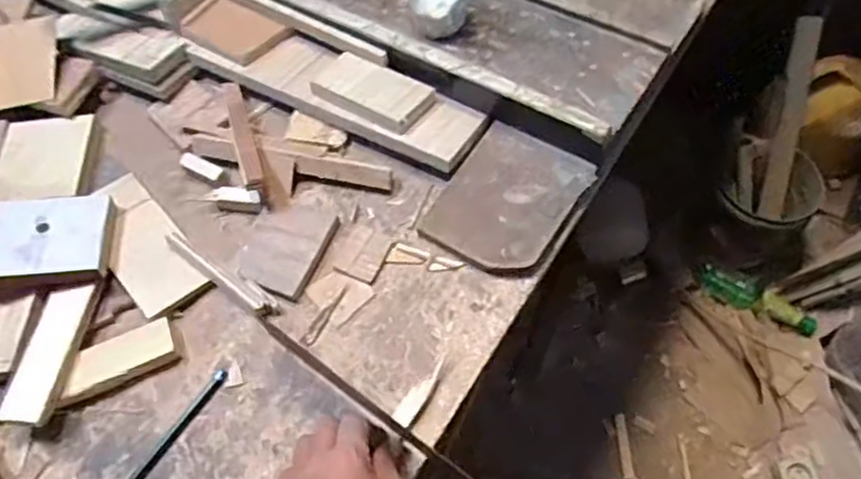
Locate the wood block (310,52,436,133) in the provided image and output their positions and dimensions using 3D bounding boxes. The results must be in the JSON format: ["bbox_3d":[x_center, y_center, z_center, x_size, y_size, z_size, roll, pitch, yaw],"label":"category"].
[{"bbox_3d":[-0.057,-0.145,0.624,0.115,0.009,0.065,28,57,19],"label":"wood block"}]

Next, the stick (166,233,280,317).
[{"bbox_3d":[-0.182,0.029,0.563,0.121,0.016,0.017,33,68,18],"label":"stick"}]

